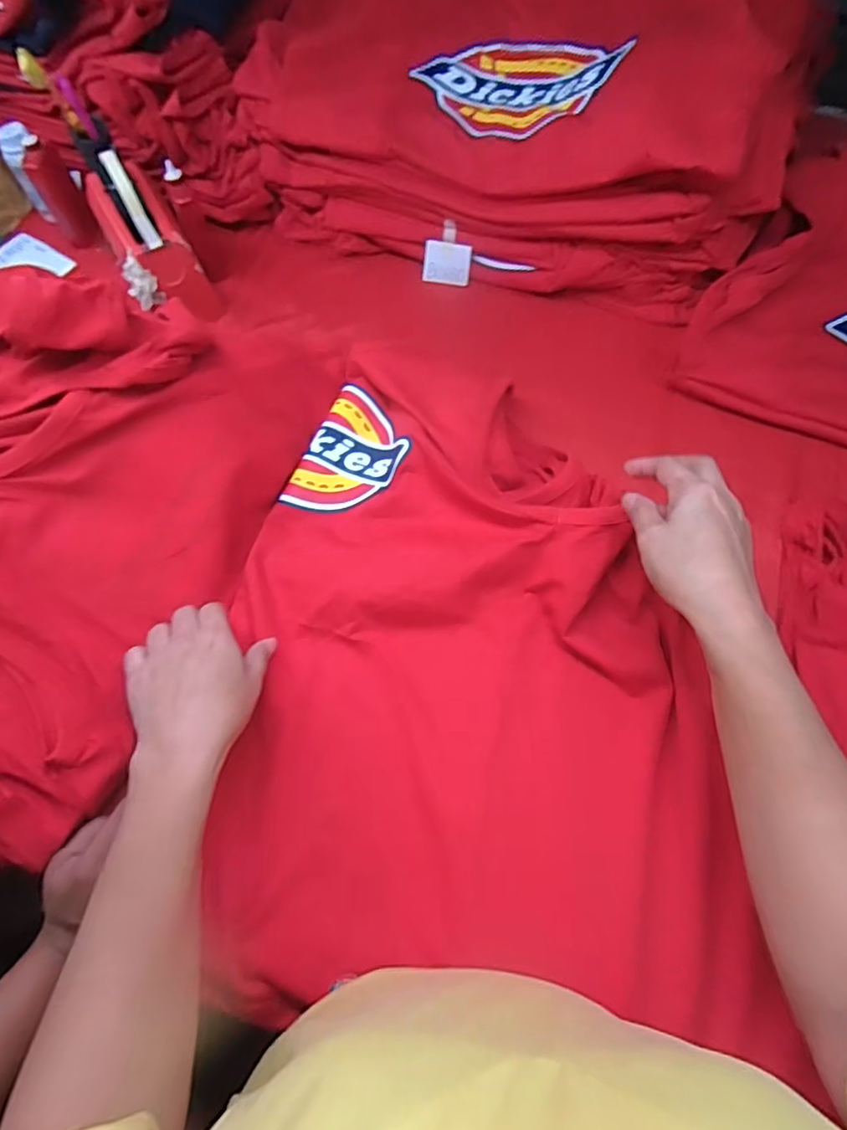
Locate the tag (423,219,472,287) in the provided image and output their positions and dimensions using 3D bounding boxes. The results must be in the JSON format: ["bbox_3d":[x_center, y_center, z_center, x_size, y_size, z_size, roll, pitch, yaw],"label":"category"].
[{"bbox_3d":[0.028,-0.361,0.651,0.057,0.063,0.007,12,25,15],"label":"tag"}]

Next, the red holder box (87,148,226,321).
[{"bbox_3d":[-0.301,-0.358,0.612,0.081,0.065,0.190,-35,87,-18],"label":"red holder box"}]

